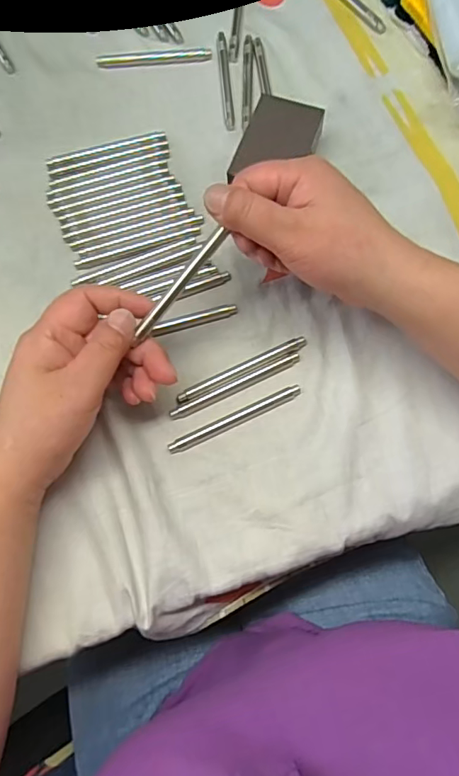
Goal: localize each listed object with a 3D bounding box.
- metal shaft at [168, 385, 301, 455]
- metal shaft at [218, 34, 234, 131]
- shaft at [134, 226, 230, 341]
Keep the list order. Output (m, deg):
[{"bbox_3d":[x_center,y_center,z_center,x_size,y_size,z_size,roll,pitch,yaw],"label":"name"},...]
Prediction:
[{"bbox_3d":[0.003,0.020,0.338,0.092,0.006,0.011,-25,75,-6],"label":"metal shaft"},{"bbox_3d":[-0.003,-0.246,0.408,0.008,0.004,0.093,-5,74,0],"label":"metal shaft"},{"bbox_3d":[-0.028,-0.059,0.291,0.006,0.006,0.077,41,98,12],"label":"shaft"}]

